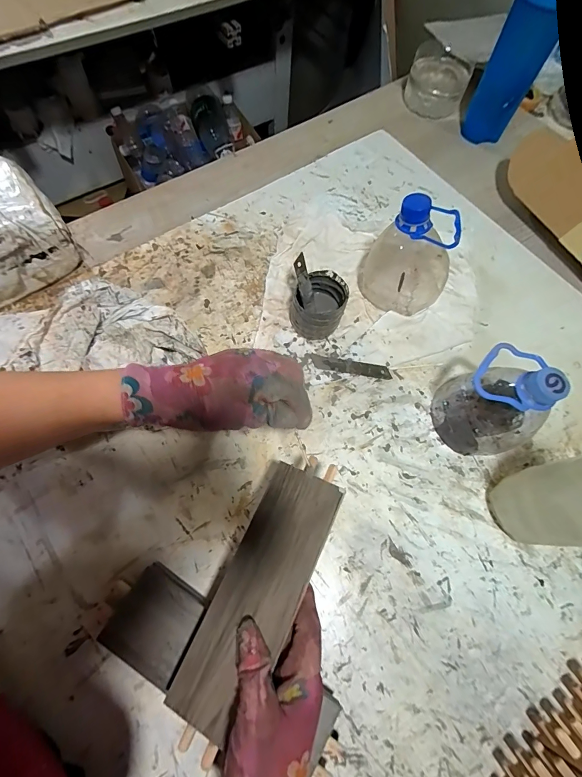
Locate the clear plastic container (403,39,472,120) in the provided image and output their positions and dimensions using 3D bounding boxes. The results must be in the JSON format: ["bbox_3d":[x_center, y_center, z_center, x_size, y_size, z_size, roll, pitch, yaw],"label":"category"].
[{"bbox_3d":[0.263,-0.552,0.648,0.109,0.063,0.089,19,69,5],"label":"clear plastic container"}]

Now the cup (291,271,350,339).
[{"bbox_3d":[0.034,-0.103,0.441,0.061,0.059,0.068,18,69,4],"label":"cup"}]

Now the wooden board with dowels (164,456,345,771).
[{"bbox_3d":[-0.026,0.162,0.295,0.069,0.014,0.218,28,73,8],"label":"wooden board with dowels"}]

